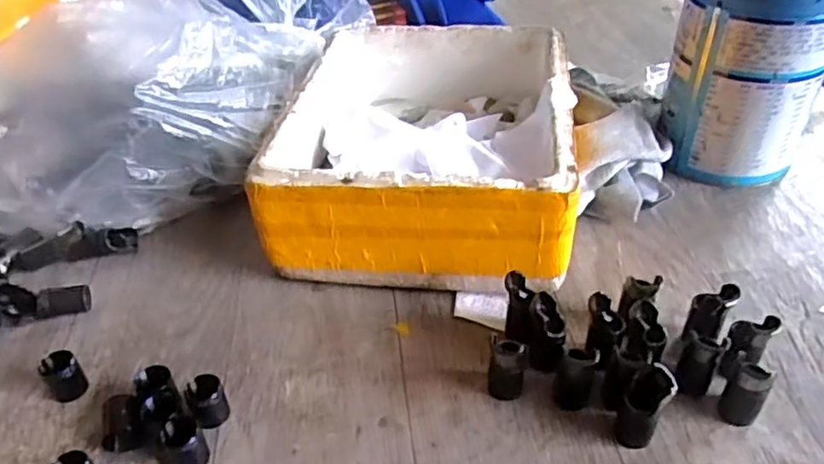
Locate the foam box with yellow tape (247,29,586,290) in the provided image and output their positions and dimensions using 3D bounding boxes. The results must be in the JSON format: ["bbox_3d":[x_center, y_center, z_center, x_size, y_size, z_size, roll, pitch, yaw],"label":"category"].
[{"bbox_3d":[0.013,-0.072,0.565,0.235,0.121,0.282,3,40,7],"label":"foam box with yellow tape"}]

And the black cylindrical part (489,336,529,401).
[{"bbox_3d":[0.060,0.086,0.398,0.022,0.043,0.016,8,41,12],"label":"black cylindrical part"}]

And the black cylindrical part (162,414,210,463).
[{"bbox_3d":[-0.138,0.129,0.381,0.022,0.030,0.026,-22,43,-22],"label":"black cylindrical part"}]

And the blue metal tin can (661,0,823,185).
[{"bbox_3d":[0.301,-0.147,0.566,0.126,0.193,0.118,20,45,25],"label":"blue metal tin can"}]

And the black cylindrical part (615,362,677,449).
[{"bbox_3d":[0.137,0.104,0.371,0.024,0.052,0.023,-1,40,1],"label":"black cylindrical part"}]

